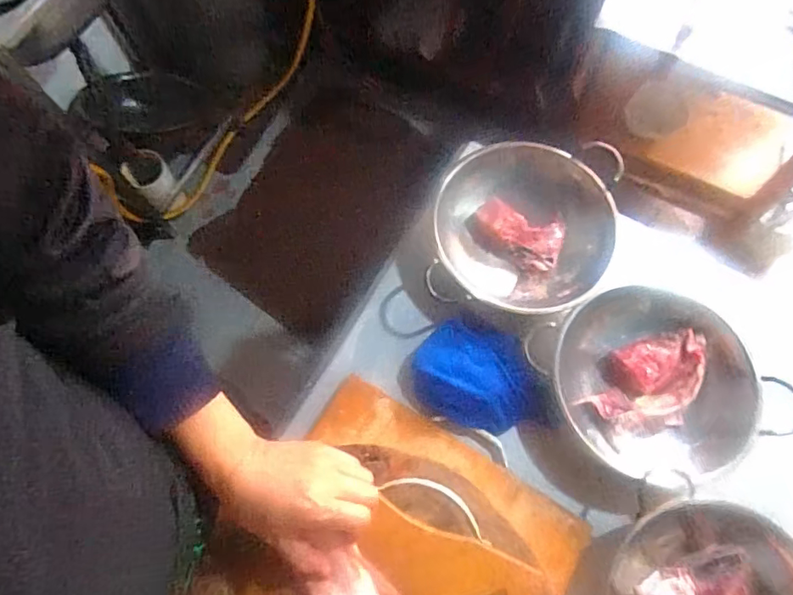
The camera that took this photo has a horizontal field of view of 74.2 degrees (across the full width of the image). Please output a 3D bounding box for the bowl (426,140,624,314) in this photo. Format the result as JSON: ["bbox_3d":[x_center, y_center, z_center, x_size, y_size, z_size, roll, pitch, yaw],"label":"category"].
[{"bbox_3d":[0.168,-0.090,0.702,0.224,0.079,0.218,0,72,-1],"label":"bowl"}]

